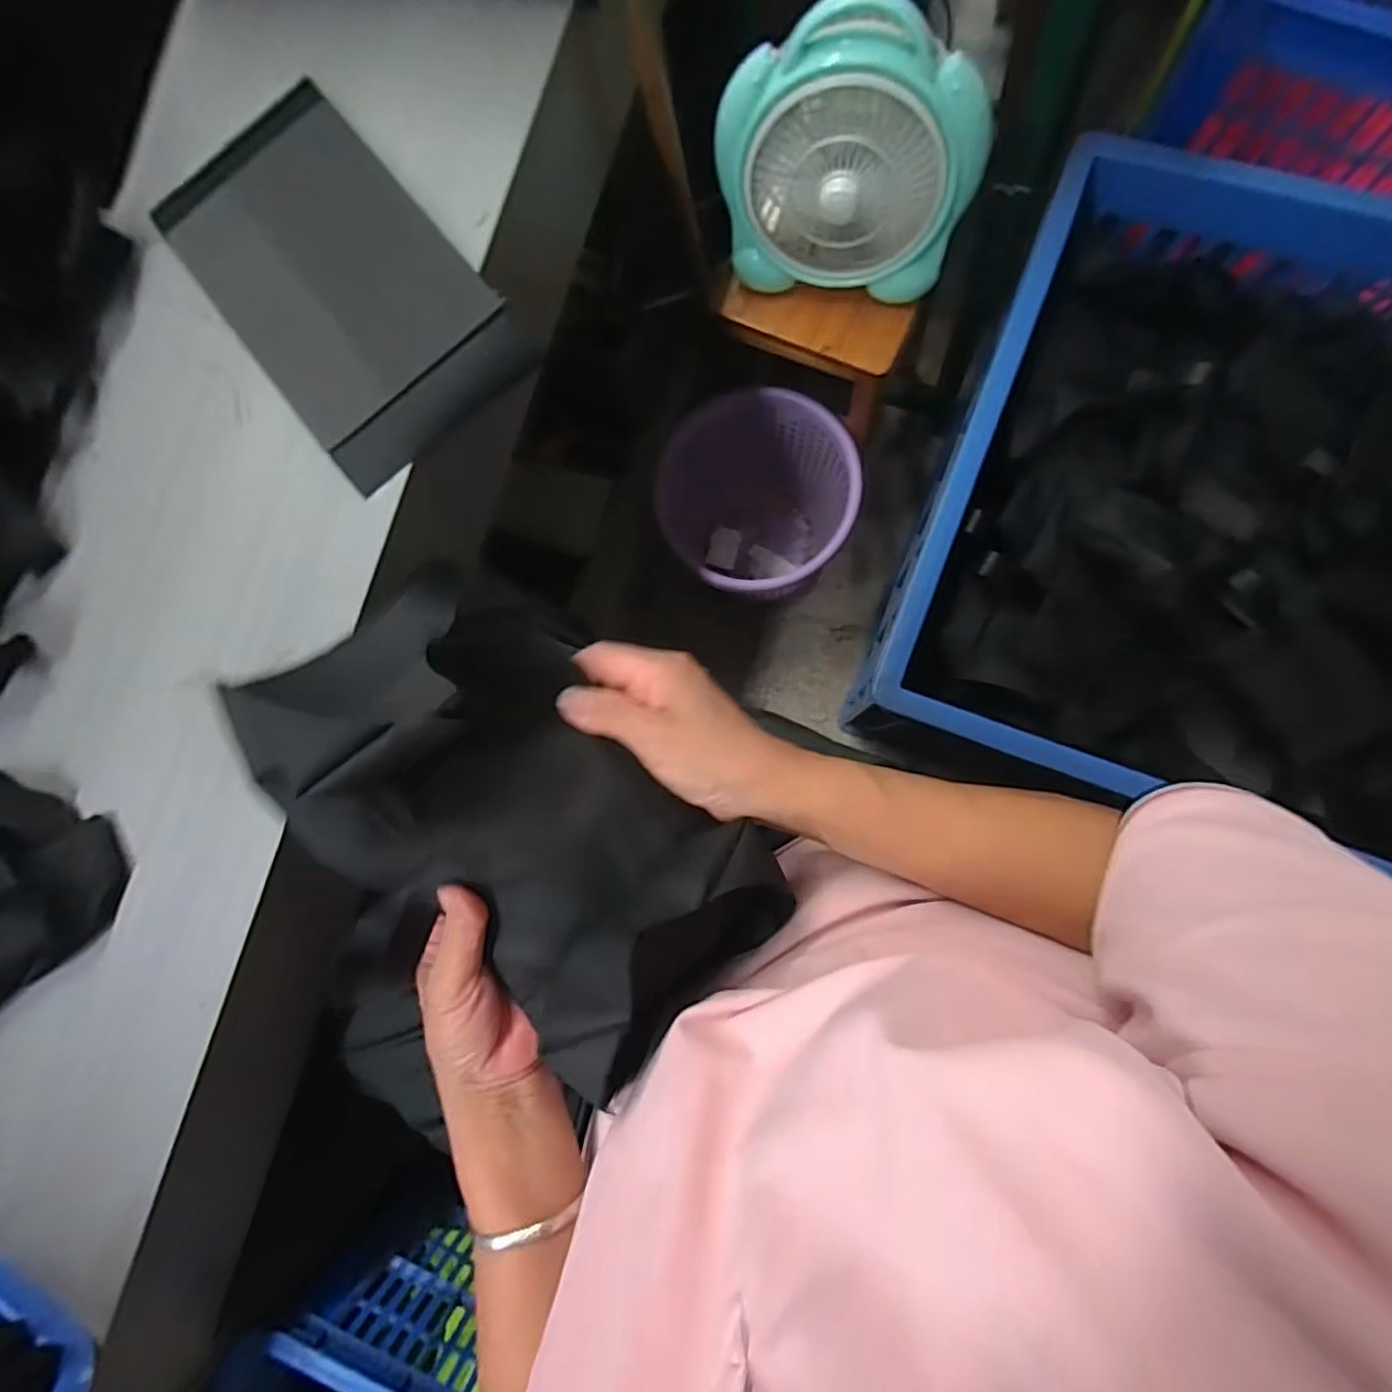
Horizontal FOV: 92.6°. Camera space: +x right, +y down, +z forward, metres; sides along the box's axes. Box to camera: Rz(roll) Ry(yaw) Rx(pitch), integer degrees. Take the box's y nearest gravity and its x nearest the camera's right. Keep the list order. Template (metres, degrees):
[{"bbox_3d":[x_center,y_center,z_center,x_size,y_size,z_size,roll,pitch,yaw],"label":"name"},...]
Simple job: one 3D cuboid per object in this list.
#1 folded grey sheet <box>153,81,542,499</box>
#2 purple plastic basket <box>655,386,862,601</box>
[{"bbox_3d":[-0.250,-0.291,0.459,0.153,0.022,0.281,-39,81,1],"label":"folded grey sheet"},{"bbox_3d":[0.093,-0.283,1.023,0.250,0.312,0.284,-34,81,2],"label":"purple plastic basket"}]

